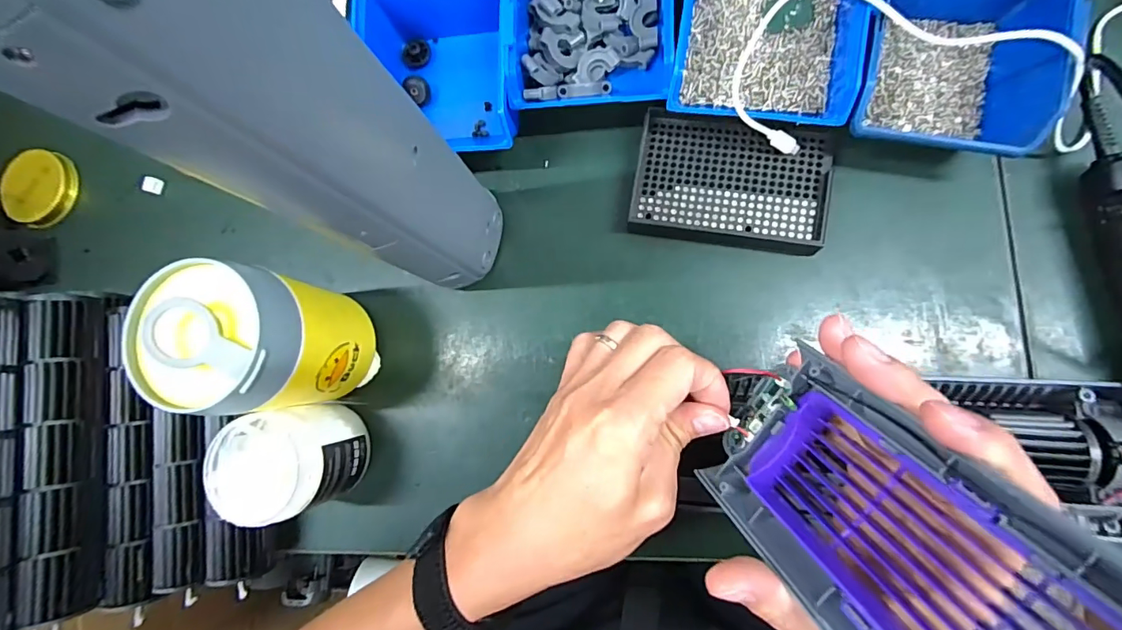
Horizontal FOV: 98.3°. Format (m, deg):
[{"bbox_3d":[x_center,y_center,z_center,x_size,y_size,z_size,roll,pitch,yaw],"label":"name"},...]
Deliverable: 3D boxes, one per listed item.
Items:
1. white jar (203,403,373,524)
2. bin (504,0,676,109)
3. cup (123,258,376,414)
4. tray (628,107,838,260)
[{"bbox_3d":[-0.190,0.101,0.351,0.071,0.087,0.068,-1,84,8],"label":"white jar"},{"bbox_3d":[0.023,-0.220,0.355,0.120,0.054,0.133,-1,84,8],"label":"bin"},{"bbox_3d":[-0.192,0.015,0.334,0.082,0.139,0.083,-1,84,8],"label":"cup"},{"bbox_3d":[0.123,-0.098,0.352,0.132,0.016,0.094,10,86,9],"label":"tray"}]

